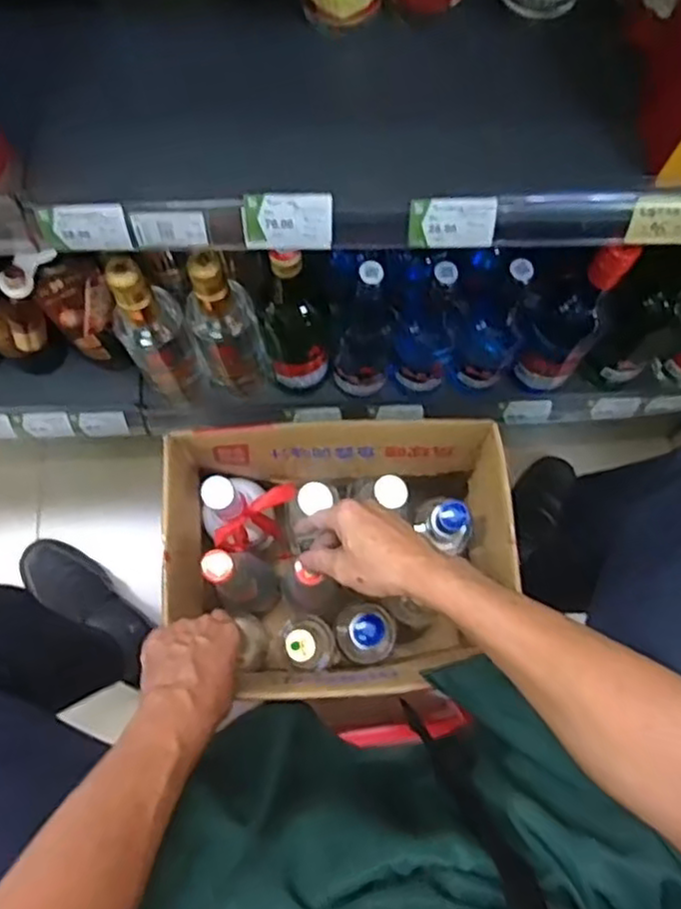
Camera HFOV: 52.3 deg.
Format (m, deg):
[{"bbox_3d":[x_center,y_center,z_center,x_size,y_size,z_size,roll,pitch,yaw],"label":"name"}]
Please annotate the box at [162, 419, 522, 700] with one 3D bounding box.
[{"bbox_3d":[-0.001,0.121,0.781,0.336,0.241,0.263,-4,75,-2],"label":"box"}]

